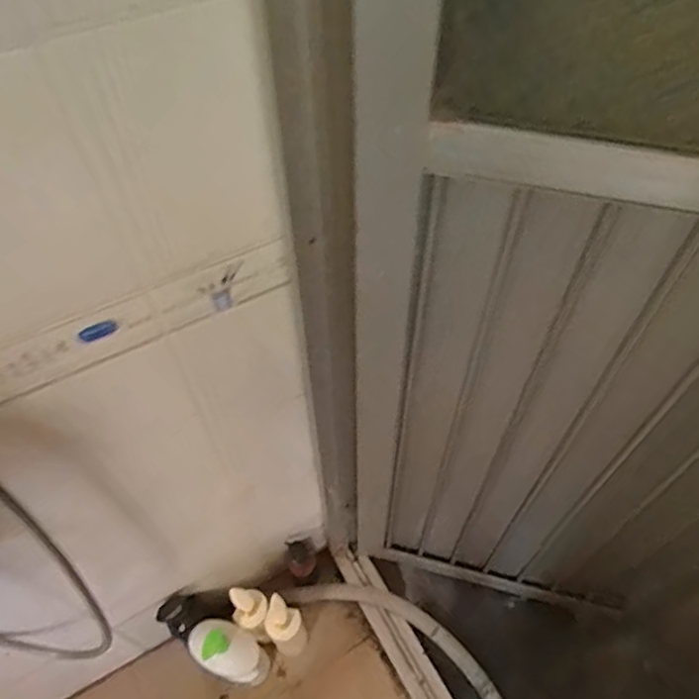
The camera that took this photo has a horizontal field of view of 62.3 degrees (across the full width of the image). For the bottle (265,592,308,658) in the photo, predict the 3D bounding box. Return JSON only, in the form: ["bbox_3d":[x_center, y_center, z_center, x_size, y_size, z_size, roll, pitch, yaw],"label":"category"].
[{"bbox_3d":[-0.140,0.616,1.273,0.070,0.257,0.075,14,55,11],"label":"bottle"}]

